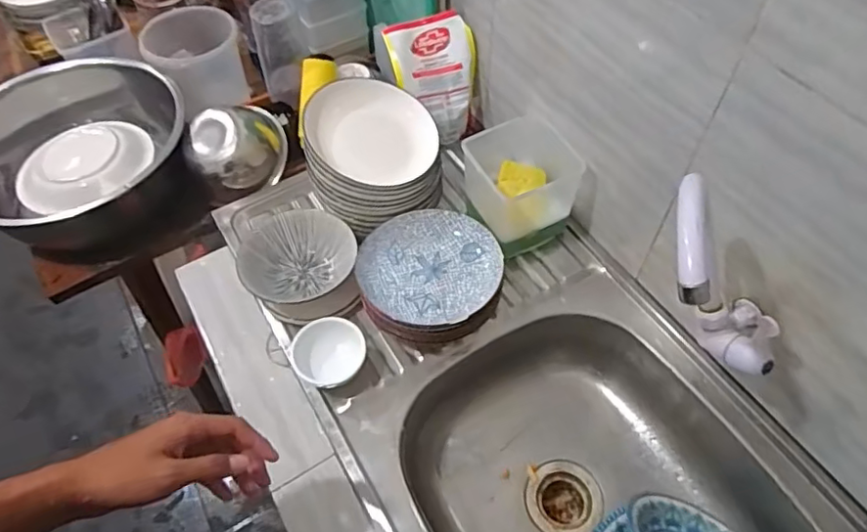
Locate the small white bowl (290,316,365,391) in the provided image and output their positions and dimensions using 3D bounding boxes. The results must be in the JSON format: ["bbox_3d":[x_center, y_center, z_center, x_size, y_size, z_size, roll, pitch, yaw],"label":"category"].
[{"bbox_3d":[-0.139,0.121,0.791,0.097,0.044,0.092,-1,55,1],"label":"small white bowl"}]

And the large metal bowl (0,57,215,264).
[{"bbox_3d":[-0.607,-0.201,1.018,0.354,0.159,0.414,-21,57,-12],"label":"large metal bowl"}]

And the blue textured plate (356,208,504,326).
[{"bbox_3d":[-0.003,-0.003,0.826,0.190,0.026,0.183,-1,55,1],"label":"blue textured plate"}]

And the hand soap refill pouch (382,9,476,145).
[{"bbox_3d":[0.008,-0.309,0.985,0.133,0.203,0.046,-14,18,7],"label":"hand soap refill pouch"}]

